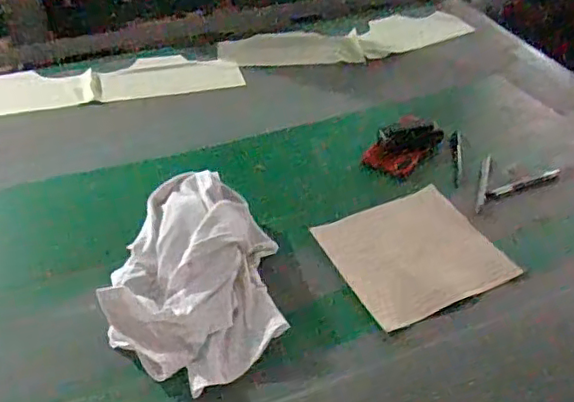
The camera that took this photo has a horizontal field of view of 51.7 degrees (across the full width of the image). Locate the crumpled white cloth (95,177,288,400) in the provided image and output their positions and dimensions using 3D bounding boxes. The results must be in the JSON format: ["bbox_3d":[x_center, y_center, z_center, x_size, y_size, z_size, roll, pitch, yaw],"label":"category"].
[{"bbox_3d":[-0.115,0.084,0.744,0.208,0.074,0.301,-3,42,-5],"label":"crumpled white cloth"}]

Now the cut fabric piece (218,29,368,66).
[{"bbox_3d":[0.007,-0.330,1.267,0.299,0.014,0.148,-3,41,-3],"label":"cut fabric piece"}]

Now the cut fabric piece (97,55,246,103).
[{"bbox_3d":[-0.232,-0.249,1.183,0.269,0.033,0.122,-8,43,-11],"label":"cut fabric piece"}]

